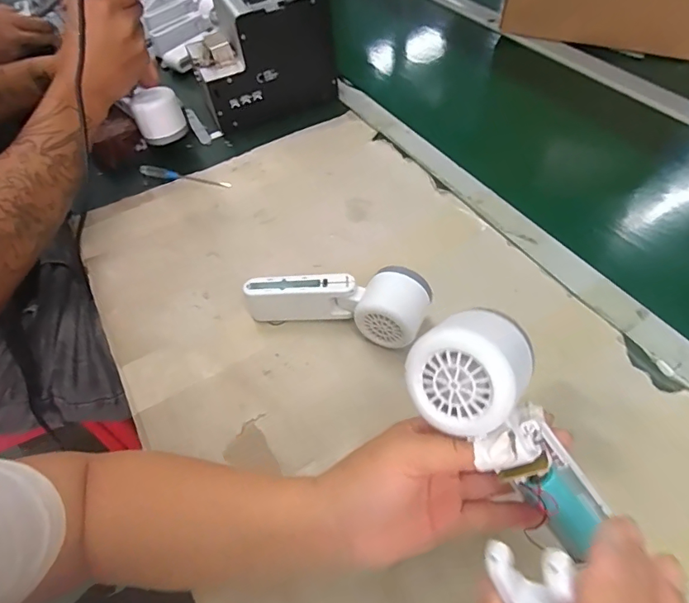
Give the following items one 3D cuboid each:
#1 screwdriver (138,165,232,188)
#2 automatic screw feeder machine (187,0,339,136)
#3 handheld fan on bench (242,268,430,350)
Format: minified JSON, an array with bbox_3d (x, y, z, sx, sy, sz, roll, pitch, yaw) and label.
[{"bbox_3d":[-0.205,-0.161,0.617,0.130,0.009,0.015,10,54,13],"label":"screwdriver"},{"bbox_3d":[-0.117,-0.351,0.674,0.181,0.144,0.129,-20,53,-10],"label":"automatic screw feeder machine"},{"bbox_3d":[-0.009,-0.003,0.448,0.168,0.051,0.055,9,53,12],"label":"handheld fan on bench"}]

